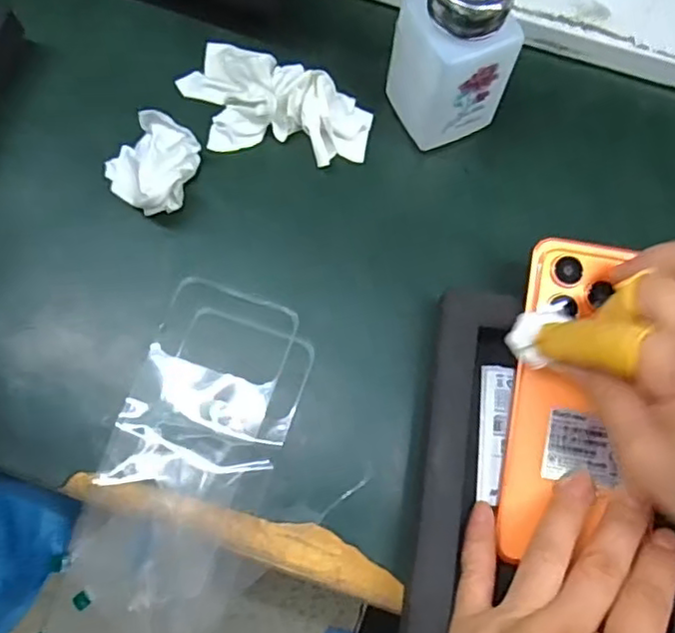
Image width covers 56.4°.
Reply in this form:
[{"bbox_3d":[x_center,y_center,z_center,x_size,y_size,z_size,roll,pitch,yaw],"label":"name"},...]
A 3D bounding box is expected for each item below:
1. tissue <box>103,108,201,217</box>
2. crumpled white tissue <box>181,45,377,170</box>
[{"bbox_3d":[-0.107,-0.090,0.363,0.051,0.030,0.050,35,74,8],"label":"tissue"},{"bbox_3d":[-0.037,-0.134,0.381,0.117,0.026,0.069,12,72,1],"label":"crumpled white tissue"}]

